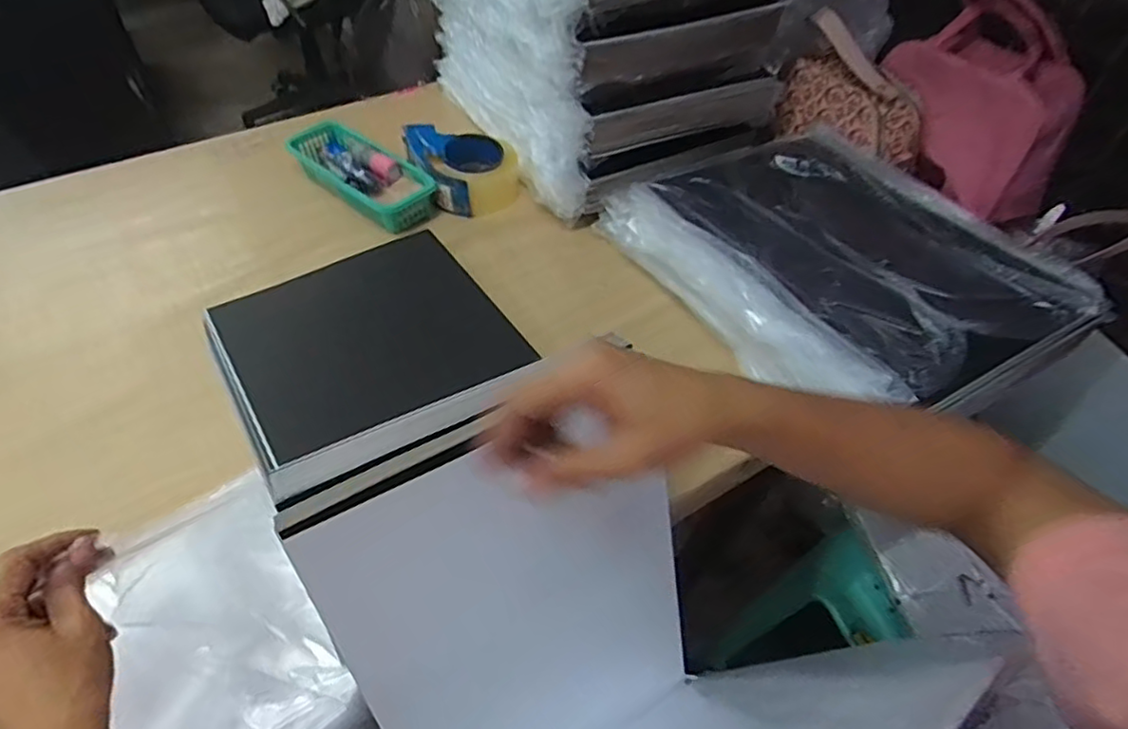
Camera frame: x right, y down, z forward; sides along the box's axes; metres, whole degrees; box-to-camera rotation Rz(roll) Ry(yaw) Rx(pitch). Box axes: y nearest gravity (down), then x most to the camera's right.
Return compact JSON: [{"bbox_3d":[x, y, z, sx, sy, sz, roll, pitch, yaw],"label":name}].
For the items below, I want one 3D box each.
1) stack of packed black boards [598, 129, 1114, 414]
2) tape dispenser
[{"bbox_3d":[0.284,-0.111,0.660,0.287,0.073,0.377,-24,54,-20],"label":"stack of packed black boards"},{"bbox_3d":[-0.127,-0.266,0.841,0.125,0.072,0.130,1,50,-1],"label":"tape dispenser"}]

